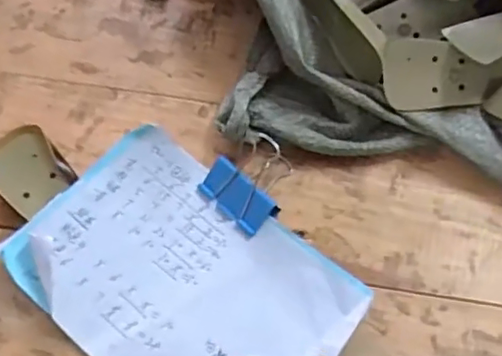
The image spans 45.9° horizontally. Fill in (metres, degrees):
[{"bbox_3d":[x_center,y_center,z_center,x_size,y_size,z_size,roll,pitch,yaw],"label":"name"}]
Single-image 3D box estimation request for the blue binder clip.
[{"bbox_3d":[0.003,-0.002,0.390,0.050,0.019,0.066,34,67,18],"label":"blue binder clip"}]

